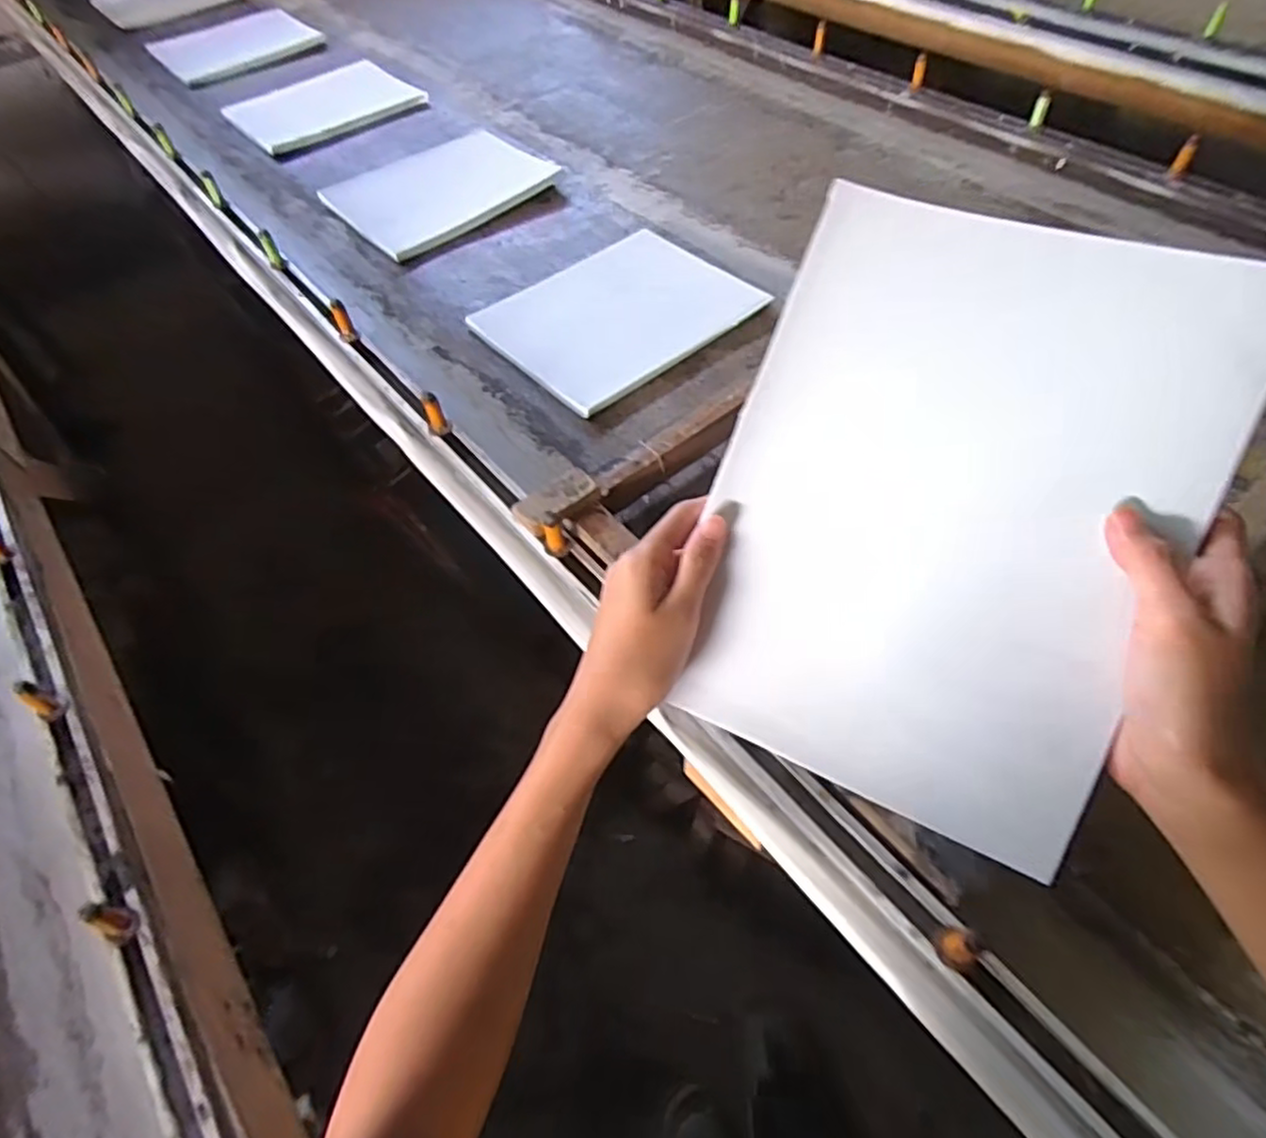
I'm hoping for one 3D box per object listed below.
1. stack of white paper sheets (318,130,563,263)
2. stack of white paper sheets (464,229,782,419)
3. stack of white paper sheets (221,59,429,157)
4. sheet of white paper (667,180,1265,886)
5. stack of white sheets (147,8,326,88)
[{"bbox_3d":[-0.278,-0.548,0.980,0.239,0.013,0.288,37,66,25],"label":"stack of white paper sheets"},{"bbox_3d":[-0.022,-0.289,0.776,0.259,0.014,0.240,-35,56,-13],"label":"stack of white paper sheets"},{"bbox_3d":[-0.528,-0.786,1.148,0.267,0.020,0.228,-37,61,-19],"label":"stack of white paper sheets"},{"bbox_3d":[0.139,-0.027,0.319,0.197,0.023,0.263,22,93,19],"label":"sheet of white paper"},{"bbox_3d":[-0.780,-1.022,1.331,0.266,0.015,0.285,-37,62,-19],"label":"stack of white sheets"}]

